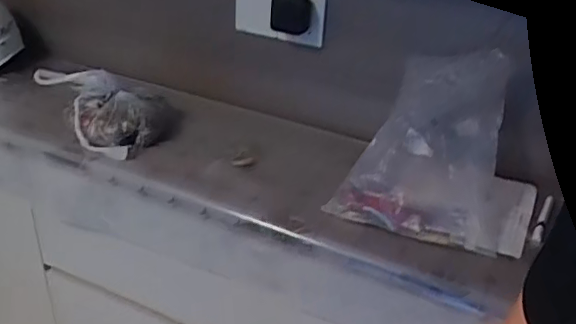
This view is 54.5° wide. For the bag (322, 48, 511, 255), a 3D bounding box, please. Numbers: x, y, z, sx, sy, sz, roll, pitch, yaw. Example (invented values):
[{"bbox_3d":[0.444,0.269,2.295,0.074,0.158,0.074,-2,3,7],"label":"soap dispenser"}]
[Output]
[{"bbox_3d":[0.216,-0.038,0.821,0.215,0.199,0.251,15,32,16],"label":"bag"}]

